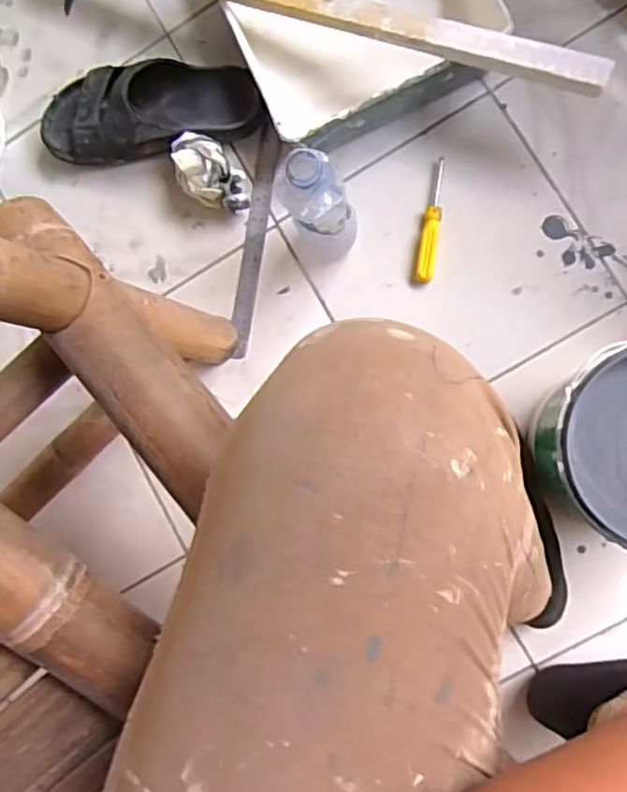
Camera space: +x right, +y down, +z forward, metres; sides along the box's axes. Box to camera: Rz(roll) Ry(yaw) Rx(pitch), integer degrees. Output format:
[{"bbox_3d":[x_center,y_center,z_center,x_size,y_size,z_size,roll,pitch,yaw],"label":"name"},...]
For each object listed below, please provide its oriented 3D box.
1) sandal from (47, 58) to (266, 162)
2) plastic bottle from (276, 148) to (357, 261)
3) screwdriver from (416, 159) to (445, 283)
[{"bbox_3d":[-0.206,-0.363,0.811,0.285,0.079,0.109,-7,85,8],"label":"sandal"},{"bbox_3d":[0.006,-0.197,0.699,0.069,0.221,0.057,-30,83,6],"label":"plastic bottle"},{"bbox_3d":[0.143,-0.212,0.777,0.021,0.025,0.154,9,88,9],"label":"screwdriver"}]

